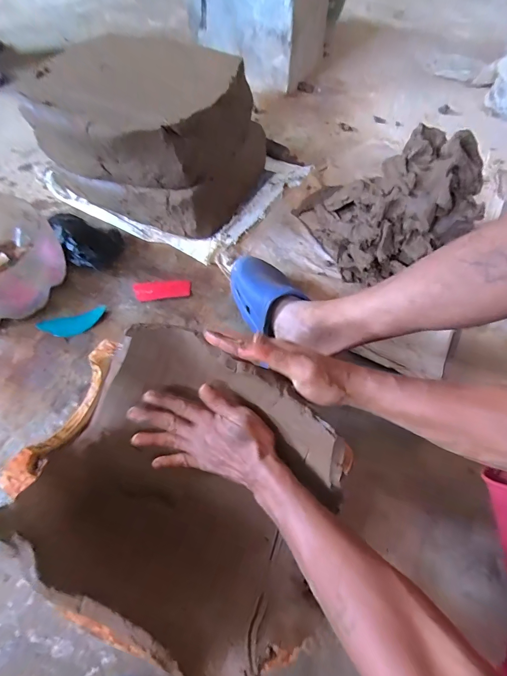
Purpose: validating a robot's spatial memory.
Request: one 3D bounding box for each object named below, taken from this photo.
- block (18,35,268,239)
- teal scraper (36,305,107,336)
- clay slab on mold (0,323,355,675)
[{"bbox_3d":[-0.219,-0.458,0.760,0.407,0.247,0.358,19,60,10],"label":"block"},{"bbox_3d":[-0.334,-0.027,0.626,0.119,0.012,0.045,-18,61,-11],"label":"teal scraper"},{"bbox_3d":[-0.081,0.157,0.392,0.325,0.156,0.256,24,60,10],"label":"clay slab on mold"}]

